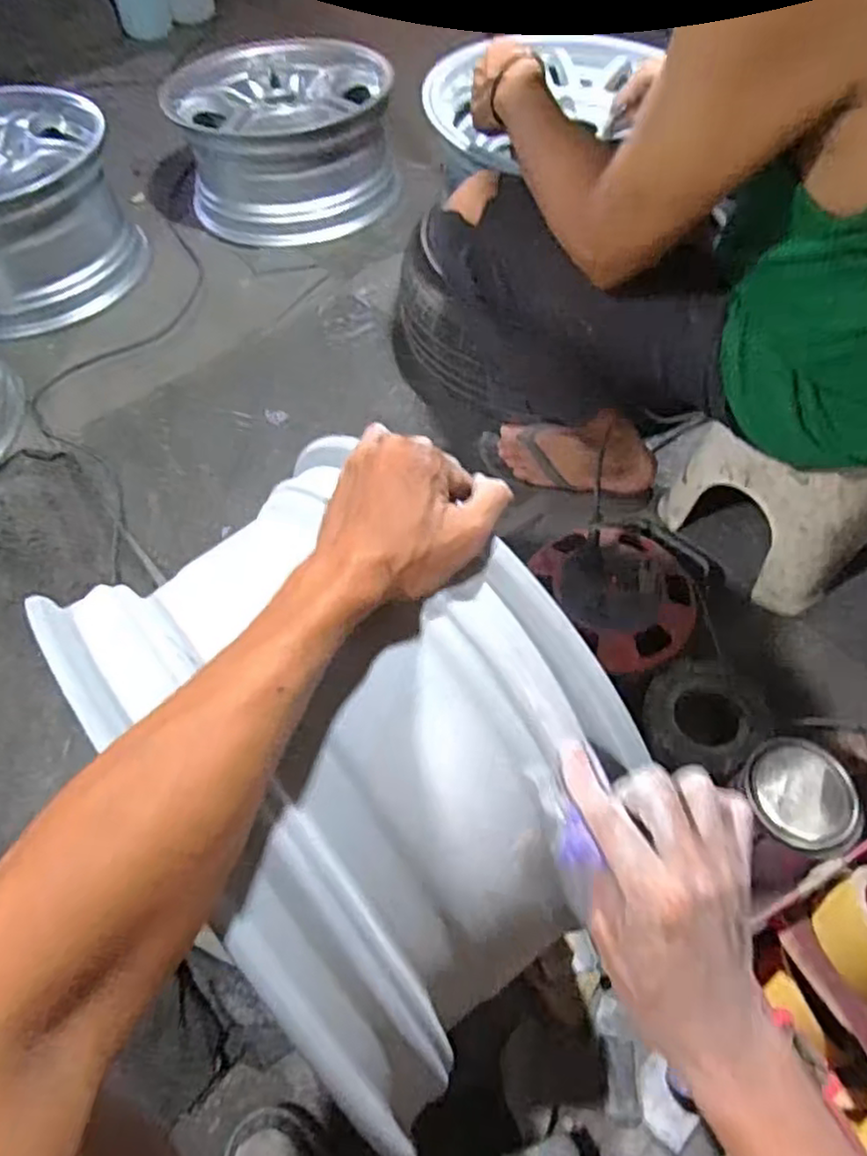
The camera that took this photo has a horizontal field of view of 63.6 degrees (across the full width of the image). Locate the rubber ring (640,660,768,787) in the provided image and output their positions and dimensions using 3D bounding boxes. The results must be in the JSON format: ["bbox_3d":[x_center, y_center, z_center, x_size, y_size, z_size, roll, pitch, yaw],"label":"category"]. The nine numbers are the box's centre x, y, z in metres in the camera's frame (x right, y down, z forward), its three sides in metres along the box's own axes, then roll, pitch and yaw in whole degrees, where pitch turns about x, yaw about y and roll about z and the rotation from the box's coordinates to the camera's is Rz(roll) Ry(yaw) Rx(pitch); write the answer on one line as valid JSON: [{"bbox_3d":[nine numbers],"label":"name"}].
[{"bbox_3d":[0.299,0.150,0.766,0.128,0.031,0.121,-1,55,2],"label":"rubber ring"}]

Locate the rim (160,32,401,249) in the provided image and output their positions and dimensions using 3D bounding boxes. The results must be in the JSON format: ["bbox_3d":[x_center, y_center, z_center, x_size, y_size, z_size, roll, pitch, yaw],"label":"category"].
[{"bbox_3d":[-0.298,-0.895,1.430,0.428,0.205,0.432,-10,56,-5],"label":"rim"}]

